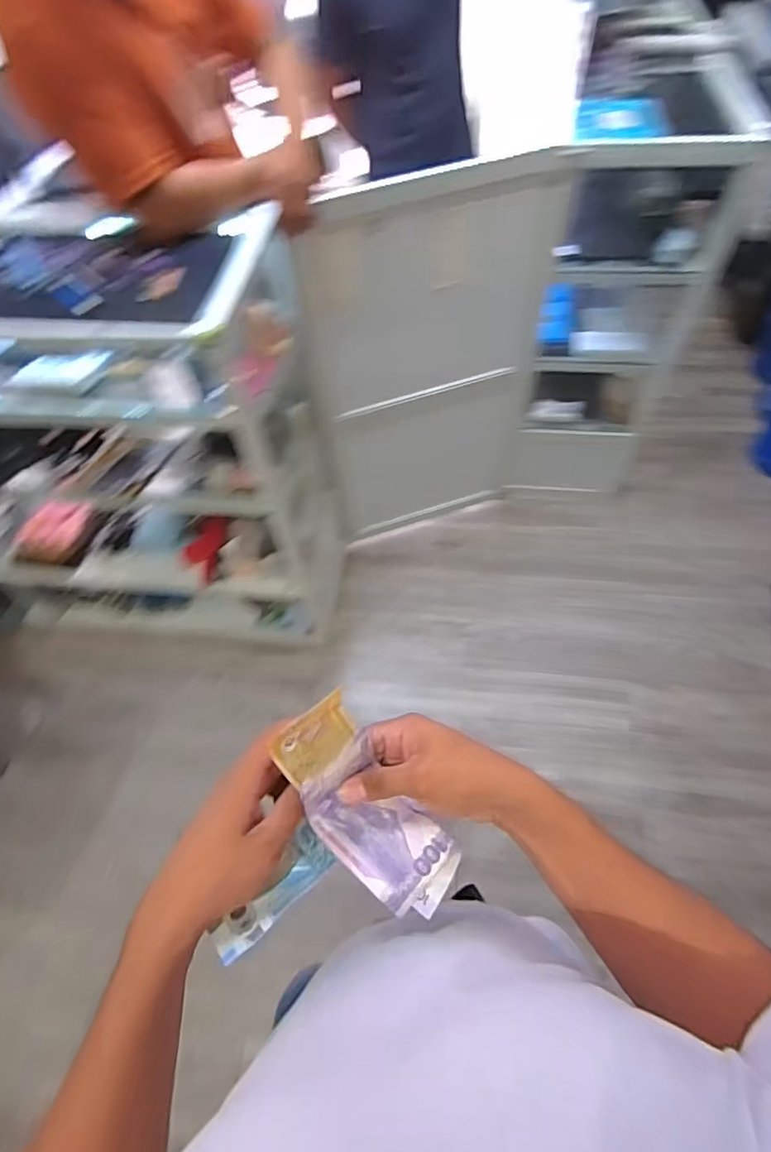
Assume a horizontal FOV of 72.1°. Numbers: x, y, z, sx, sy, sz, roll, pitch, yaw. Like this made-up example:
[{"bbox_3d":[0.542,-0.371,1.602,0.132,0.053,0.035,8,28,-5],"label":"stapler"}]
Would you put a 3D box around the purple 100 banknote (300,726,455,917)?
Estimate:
[{"bbox_3d":[-0.006,0.181,0.384,0.096,0.066,0.070,39,69,24],"label":"purple 100 banknote"}]

